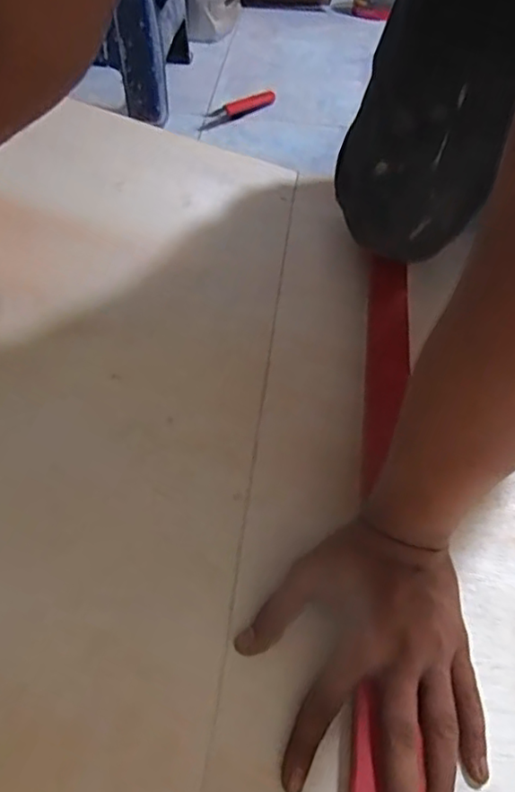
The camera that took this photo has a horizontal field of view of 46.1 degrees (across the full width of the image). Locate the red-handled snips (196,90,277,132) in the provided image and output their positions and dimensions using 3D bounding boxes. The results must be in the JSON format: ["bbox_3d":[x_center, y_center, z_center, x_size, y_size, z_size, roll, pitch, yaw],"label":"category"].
[{"bbox_3d":[-0.031,-0.468,0.992,0.161,0.023,0.034,-31,56,-29],"label":"red-handled snips"}]

